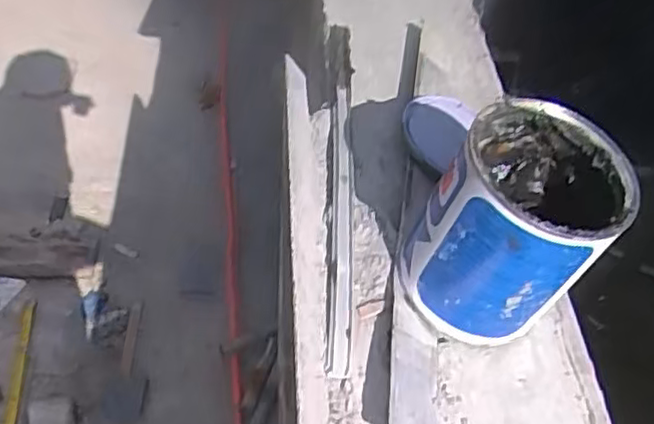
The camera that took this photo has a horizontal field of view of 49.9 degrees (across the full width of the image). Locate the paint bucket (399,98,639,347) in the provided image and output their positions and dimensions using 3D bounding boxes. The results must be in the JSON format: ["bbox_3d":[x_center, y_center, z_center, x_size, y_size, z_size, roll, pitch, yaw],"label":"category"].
[{"bbox_3d":[0.116,0.010,0.431,0.100,0.130,0.107,2,49,-3],"label":"paint bucket"}]

